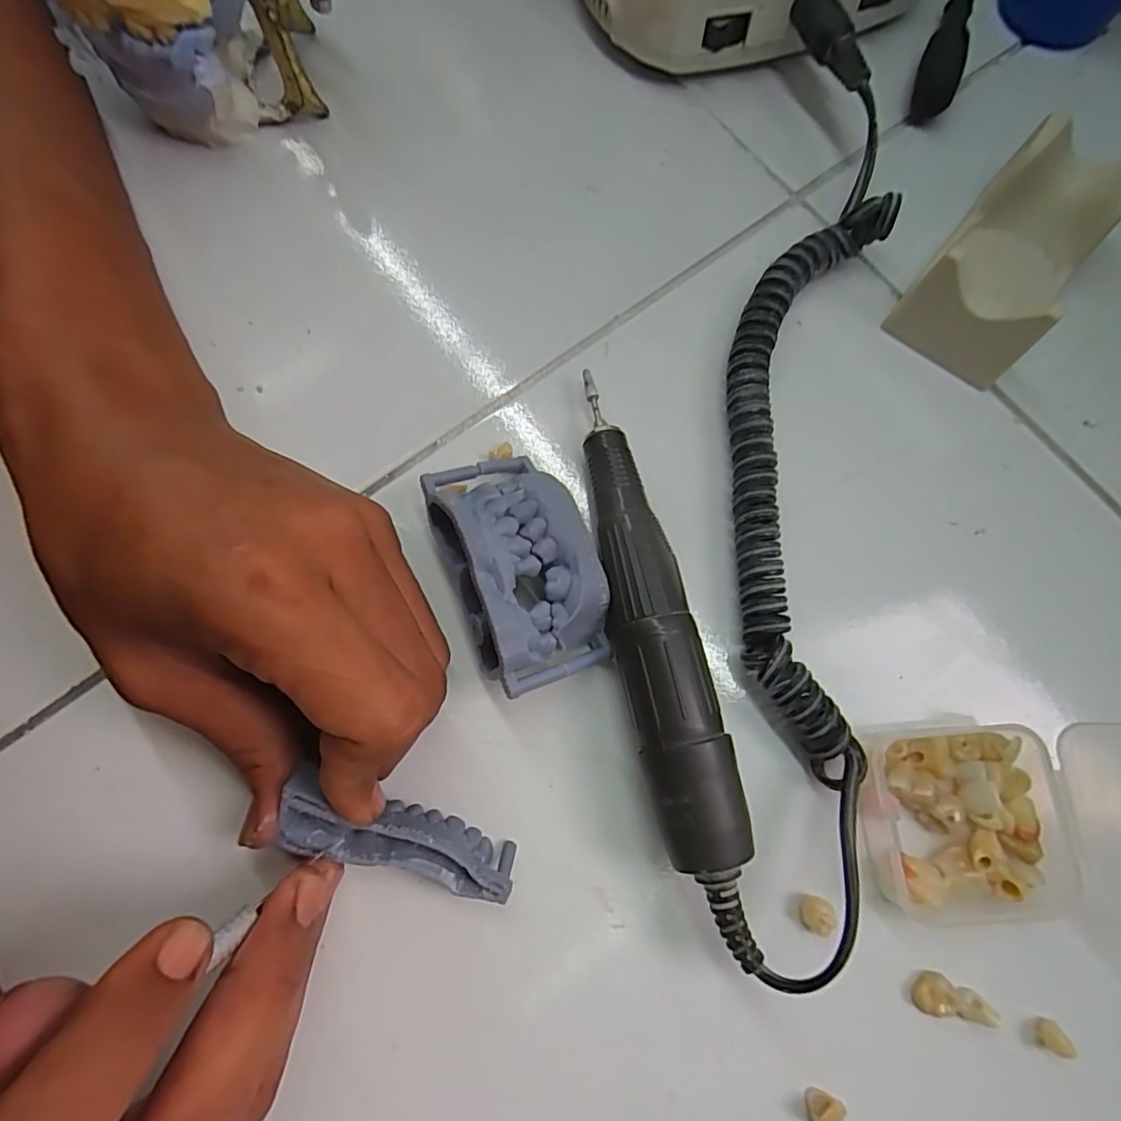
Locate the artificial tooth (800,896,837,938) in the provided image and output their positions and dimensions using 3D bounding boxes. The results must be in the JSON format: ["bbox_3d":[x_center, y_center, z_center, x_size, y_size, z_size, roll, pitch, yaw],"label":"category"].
[{"bbox_3d":[0.081,0.112,0.181,0.009,0.009,0.010,22,78,6],"label":"artificial tooth"}]

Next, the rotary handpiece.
[{"bbox_3d":[0.026,0.015,0.193,0.026,0.030,0.159,-15,77,-2],"label":"rotary handpiece"}]

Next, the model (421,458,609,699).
[{"bbox_3d":[-0.012,0.001,0.196,0.046,0.031,0.080,-21,77,-4],"label":"model"}]

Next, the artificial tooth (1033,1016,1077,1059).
[{"bbox_3d":[0.149,0.145,0.173,0.006,0.008,0.008,-4,77,0],"label":"artificial tooth"}]

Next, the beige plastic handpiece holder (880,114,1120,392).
[{"bbox_3d":[0.172,-0.116,0.218,0.046,0.033,0.083,38,81,9],"label":"beige plastic handpiece holder"}]

